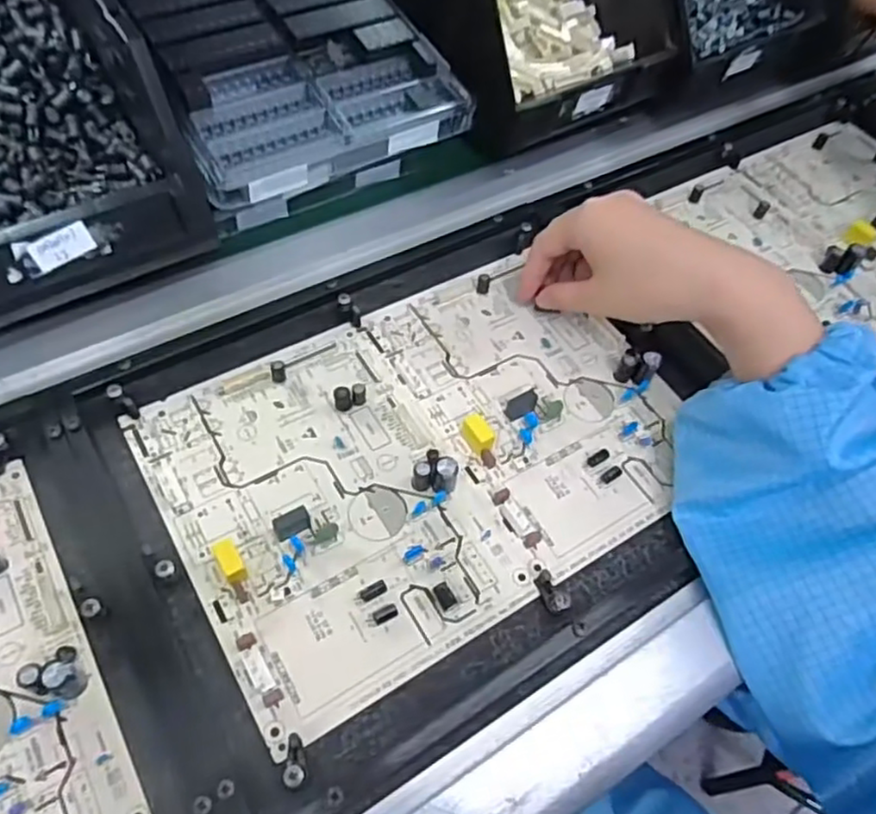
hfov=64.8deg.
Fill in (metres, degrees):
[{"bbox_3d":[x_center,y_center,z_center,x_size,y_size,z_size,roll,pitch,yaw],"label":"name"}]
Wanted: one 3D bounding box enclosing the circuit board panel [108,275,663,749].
[{"bbox_3d":[-0.006,0.019,0.384,0.272,0.021,0.192,-27,59,-20],"label":"circuit board panel"}]

